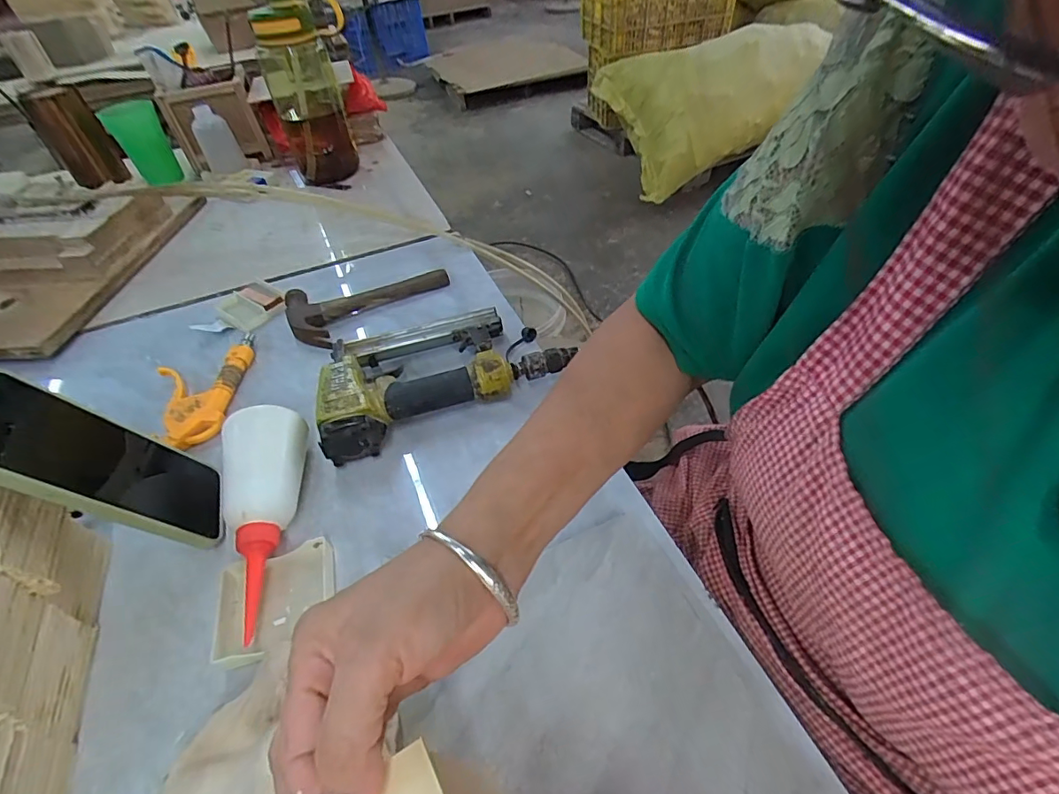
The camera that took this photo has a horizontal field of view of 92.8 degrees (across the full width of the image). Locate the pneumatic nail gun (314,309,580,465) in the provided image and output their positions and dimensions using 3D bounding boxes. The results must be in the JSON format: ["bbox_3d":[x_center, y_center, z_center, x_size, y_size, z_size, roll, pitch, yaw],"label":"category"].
[{"bbox_3d":[-0.087,-0.033,0.494,0.238,0.049,0.132,-21,49,-13],"label":"pneumatic nail gun"}]

